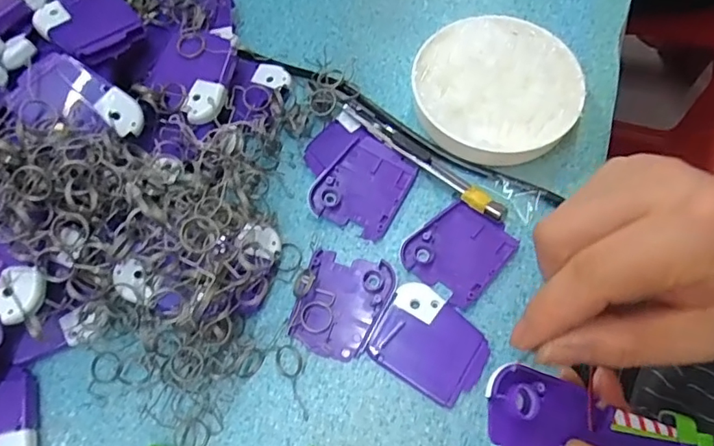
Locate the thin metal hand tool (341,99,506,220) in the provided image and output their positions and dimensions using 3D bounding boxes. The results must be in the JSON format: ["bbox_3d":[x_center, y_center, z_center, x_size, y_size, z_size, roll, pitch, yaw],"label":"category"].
[{"bbox_3d":[0.041,-0.042,0.328,0.126,0.011,0.013,39,73,16],"label":"thin metal hand tool"}]

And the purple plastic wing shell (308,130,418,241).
[{"bbox_3d":[0.005,-0.024,0.325,0.051,0.011,0.061,30,71,14],"label":"purple plastic wing shell"}]

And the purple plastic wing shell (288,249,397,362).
[{"bbox_3d":[-0.009,0.048,0.301,0.050,0.006,0.060,17,69,9],"label":"purple plastic wing shell"}]

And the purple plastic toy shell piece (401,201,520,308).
[{"bbox_3d":[0.062,0.016,0.307,0.051,0.004,0.057,40,74,16],"label":"purple plastic toy shell piece"}]

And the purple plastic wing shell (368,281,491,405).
[{"bbox_3d":[0.042,0.068,0.289,0.061,0.006,0.052,29,71,13],"label":"purple plastic wing shell"}]

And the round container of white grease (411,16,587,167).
[{"bbox_3d":[0.091,-0.086,0.336,0.103,0.026,0.103,-1,67,2],"label":"round container of white grease"}]

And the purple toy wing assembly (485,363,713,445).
[{"bbox_3d":[0.101,0.093,0.203,0.116,0.014,0.049,17,67,-17],"label":"purple toy wing assembly"}]

